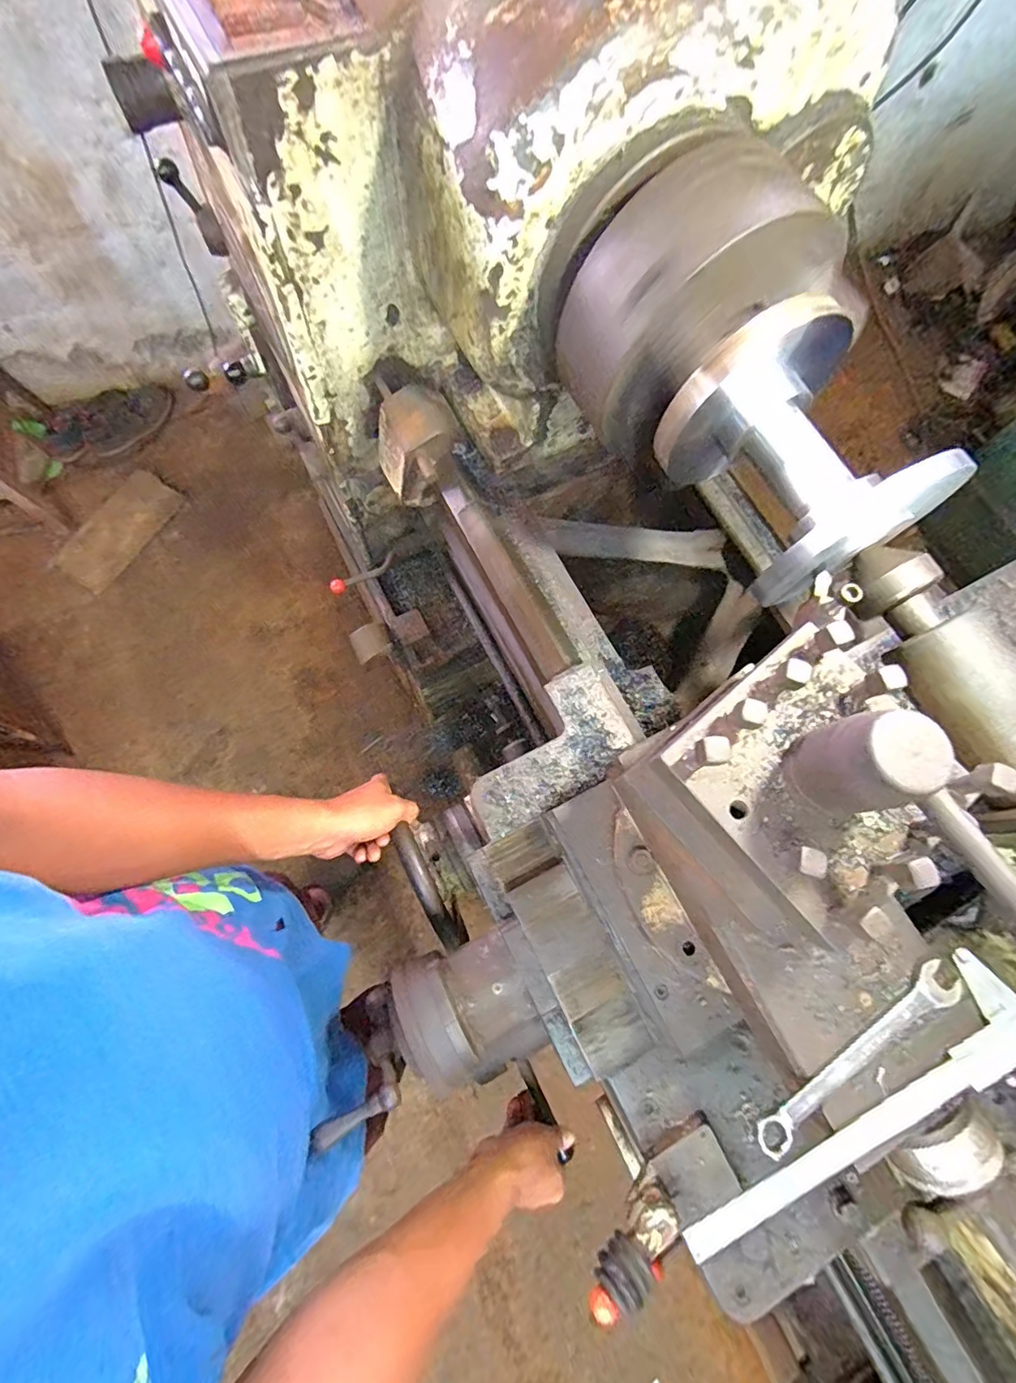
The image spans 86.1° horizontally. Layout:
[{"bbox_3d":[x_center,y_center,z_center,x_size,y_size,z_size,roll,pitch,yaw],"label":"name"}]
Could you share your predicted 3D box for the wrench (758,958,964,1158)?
[{"bbox_3d":[0.245,0.253,0.378,0.182,0.016,0.028,-31,76,-12],"label":"wrench"}]

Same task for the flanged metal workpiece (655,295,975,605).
[{"bbox_3d":[0.231,-0.182,0.437,0.145,0.132,0.173,-27,76,-10],"label":"flanged metal workpiece"}]

